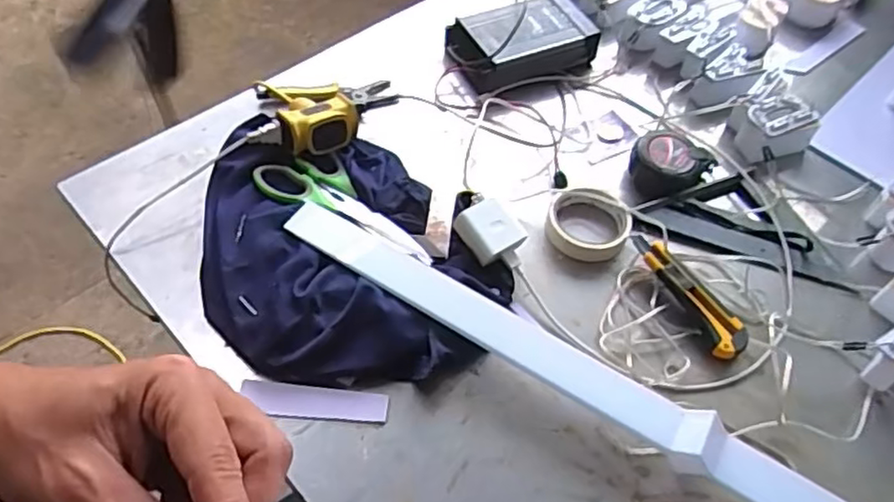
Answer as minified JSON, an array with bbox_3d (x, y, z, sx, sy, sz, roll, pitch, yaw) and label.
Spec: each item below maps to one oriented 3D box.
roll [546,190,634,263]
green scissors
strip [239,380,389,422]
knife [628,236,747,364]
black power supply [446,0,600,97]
[{"bbox_3d":[0.155,-0.030,0.734,0.087,0.019,0.088,1,55,-1],"label":"roll"},{"bbox_3d":[-0.104,-0.058,0.726,0.221,0.017,0.081,24,57,14],"label":"green scissors"},{"bbox_3d":[-0.119,0.138,0.608,0.128,0.014,0.028,3,55,0],"label":"strip"},{"bbox_3d":[0.248,0.042,0.684,0.039,0.017,0.152,-21,58,-16],"label":"knife"},{"bbox_3d":[0.101,-0.289,0.903,0.190,0.050,0.116,-20,58,-15],"label":"black power supply"}]

